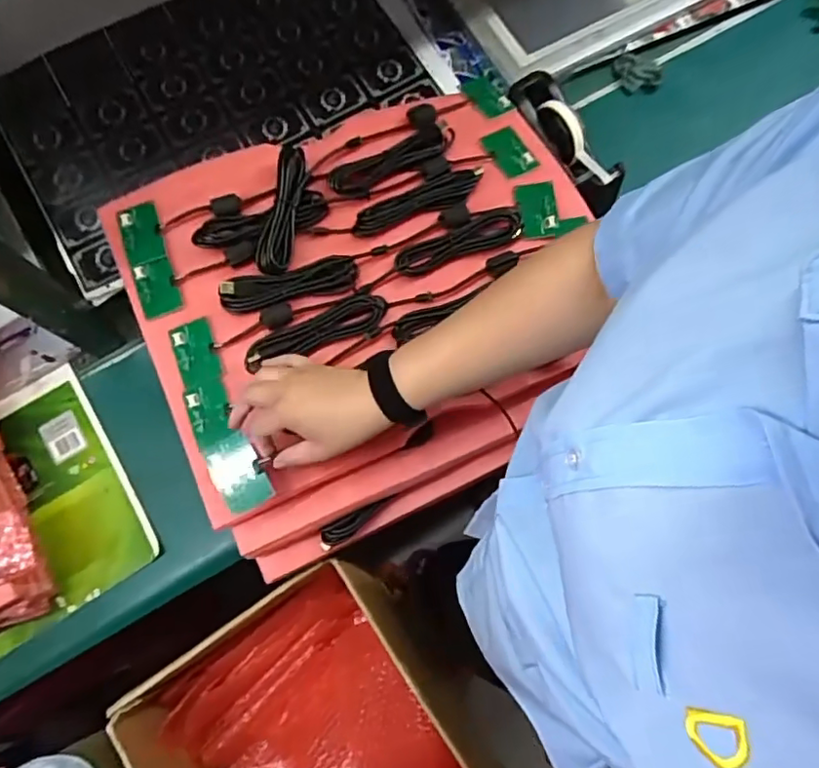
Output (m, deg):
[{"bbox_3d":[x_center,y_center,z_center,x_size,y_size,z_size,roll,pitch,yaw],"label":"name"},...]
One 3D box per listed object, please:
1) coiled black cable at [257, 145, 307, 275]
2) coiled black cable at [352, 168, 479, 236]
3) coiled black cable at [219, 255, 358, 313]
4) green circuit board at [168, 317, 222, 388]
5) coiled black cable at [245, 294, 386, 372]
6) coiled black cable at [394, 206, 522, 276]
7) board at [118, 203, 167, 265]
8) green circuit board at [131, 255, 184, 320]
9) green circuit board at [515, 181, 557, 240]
[{"bbox_3d":[-0.138,-0.190,0.634,0.032,0.029,0.146,9,73,1],"label":"coiled black cable"},{"bbox_3d":[0.007,-0.210,0.654,0.155,0.018,0.041,-26,75,-9],"label":"coiled black cable"},{"bbox_3d":[-0.129,-0.109,0.620,0.144,0.025,0.044,-10,73,-4],"label":"coiled black cable"},{"bbox_3d":[-0.229,-0.034,0.616,0.042,0.006,0.066,-18,74,-7],"label":"green circuit board"},{"bbox_3d":[-0.099,-0.057,0.611,0.153,0.020,0.042,-25,75,-9],"label":"coiled black cable"},{"bbox_3d":[0.054,-0.160,0.642,0.151,0.009,0.042,-20,74,-7],"label":"coiled black cable"},{"bbox_3d":[-0.296,-0.168,0.640,0.040,0.008,0.065,-17,74,-6],"label":"board"},{"bbox_3d":[-0.277,-0.106,0.632,0.041,0.011,0.061,-19,74,-7],"label":"green circuit board"},{"bbox_3d":[0.146,-0.201,0.662,0.042,0.009,0.068,-5,73,-3],"label":"green circuit board"}]

